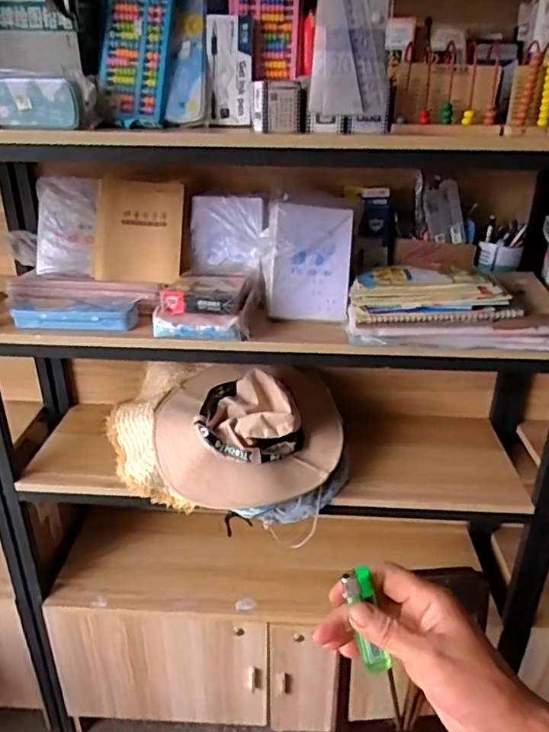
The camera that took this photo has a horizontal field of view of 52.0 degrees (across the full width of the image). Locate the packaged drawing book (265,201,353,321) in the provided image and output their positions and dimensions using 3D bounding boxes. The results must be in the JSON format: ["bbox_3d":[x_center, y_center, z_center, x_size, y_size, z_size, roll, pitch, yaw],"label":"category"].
[{"bbox_3d":[0.058,-0.175,0.941,0.136,0.192,0.025,4,-1,2],"label":"packaged drawing book"}]

